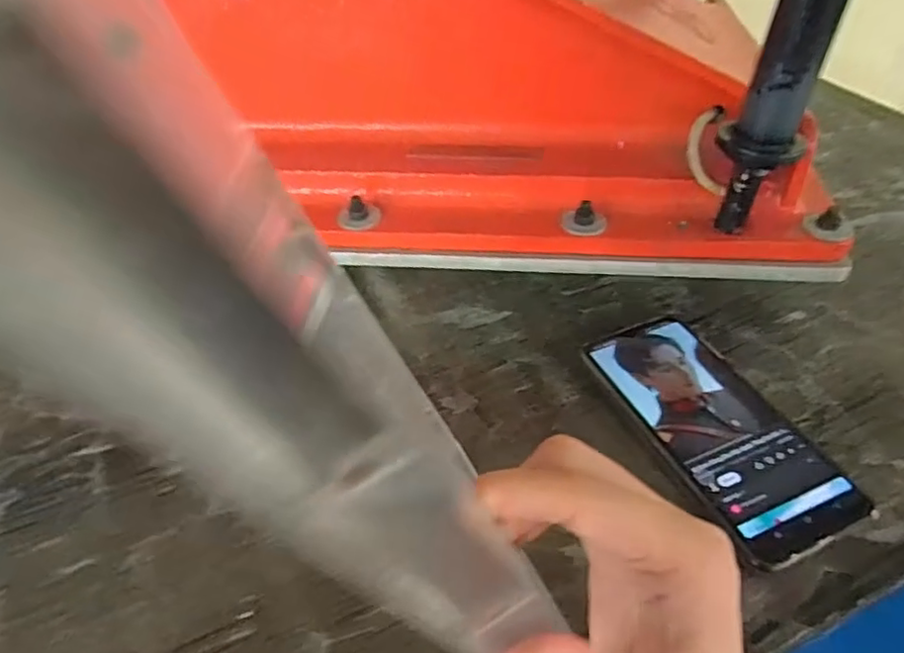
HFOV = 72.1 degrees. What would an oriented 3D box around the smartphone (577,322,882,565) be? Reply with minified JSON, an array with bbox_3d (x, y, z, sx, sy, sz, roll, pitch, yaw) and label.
[{"bbox_3d":[0.147,0.055,0.355,0.084,0.013,0.162,-15,43,-12],"label":"smartphone"}]

